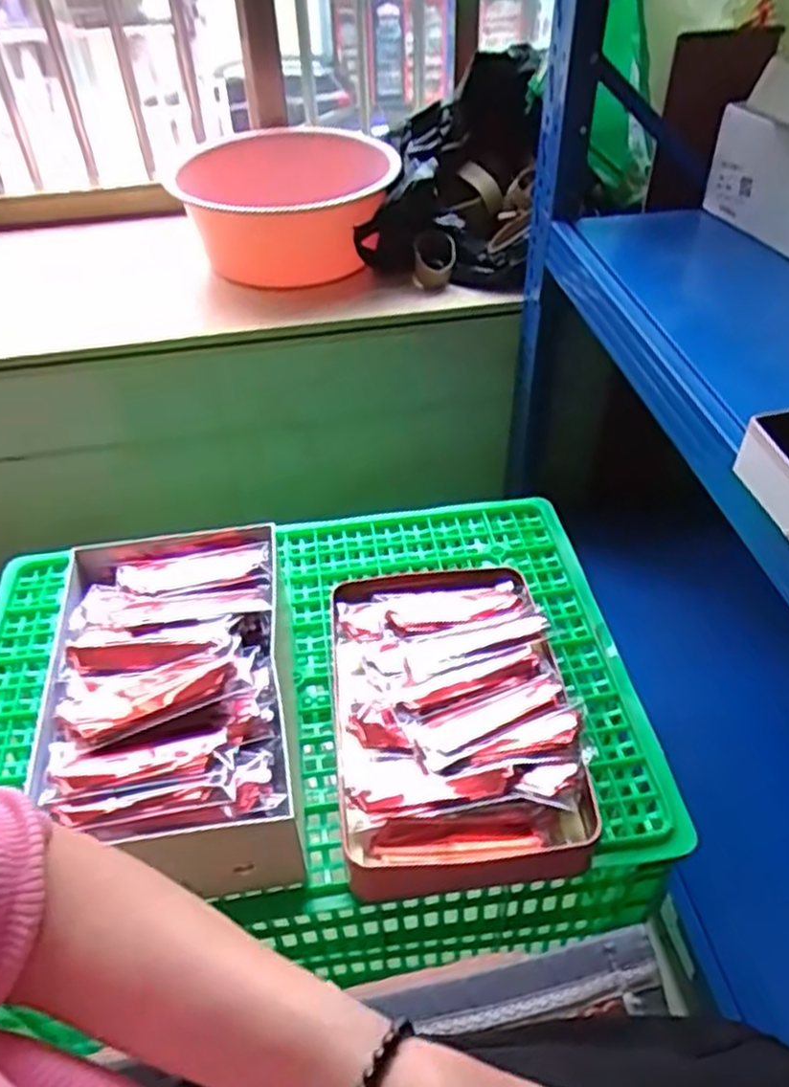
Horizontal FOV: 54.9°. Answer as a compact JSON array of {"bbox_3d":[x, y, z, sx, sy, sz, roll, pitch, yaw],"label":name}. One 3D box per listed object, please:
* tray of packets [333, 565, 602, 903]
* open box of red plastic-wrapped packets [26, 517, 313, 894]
[{"bbox_3d":[0.049,0.146,0.689,0.208,0.057,0.304,-6,44,-3],"label":"tray of packets"},{"bbox_3d":[-0.194,0.137,0.685,0.205,0.114,0.327,-8,45,-6],"label":"open box of red plastic-wrapped packets"}]

